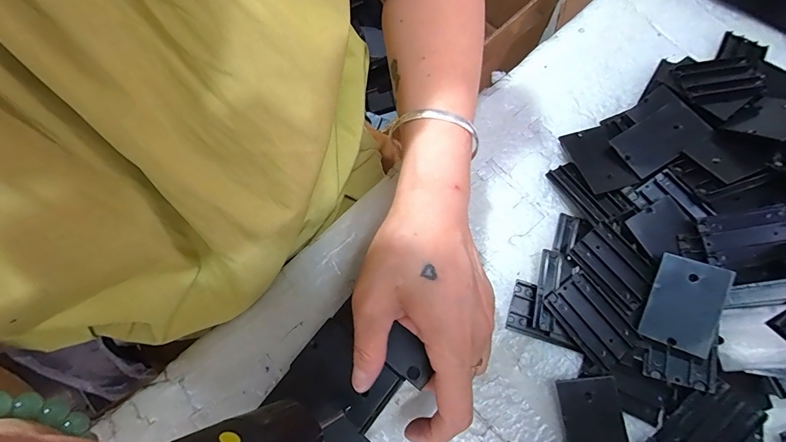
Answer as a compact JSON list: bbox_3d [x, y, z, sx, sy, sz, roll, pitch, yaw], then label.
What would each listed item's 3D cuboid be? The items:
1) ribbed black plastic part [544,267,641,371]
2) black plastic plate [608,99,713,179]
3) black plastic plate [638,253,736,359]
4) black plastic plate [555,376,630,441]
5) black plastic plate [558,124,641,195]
[{"bbox_3d":[0.129,0.065,0.244,0.033,0.008,0.054,-34,77,-7],"label":"ribbed black plastic part"},{"bbox_3d":[0.196,-0.062,0.275,0.062,0.007,0.036,-33,68,3],"label":"black plastic plate"},{"bbox_3d":[0.181,0.051,0.231,0.035,0.004,0.055,20,85,35],"label":"black plastic plate"},{"bbox_3d":[0.126,0.127,0.234,0.038,0.004,0.053,-6,79,0],"label":"black plastic plate"},{"bbox_3d":[0.154,-0.047,0.282,0.034,0.004,0.054,-19,63,0],"label":"black plastic plate"}]

